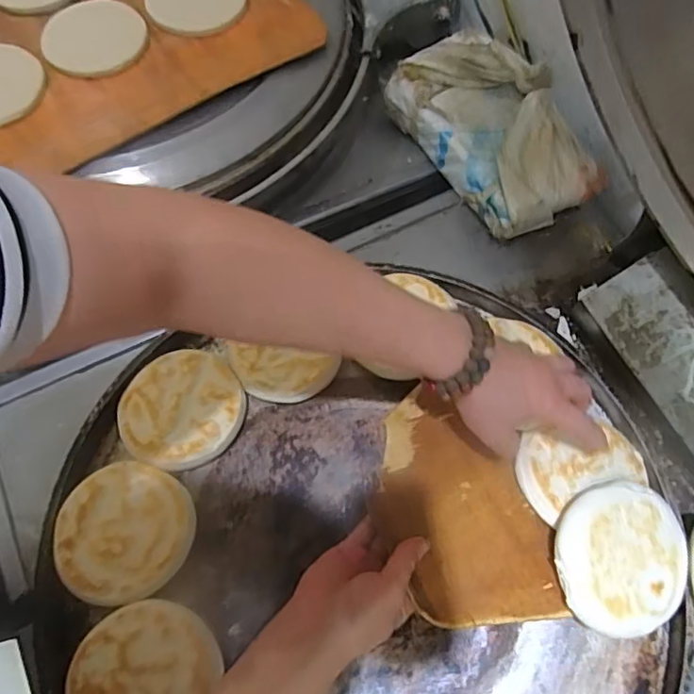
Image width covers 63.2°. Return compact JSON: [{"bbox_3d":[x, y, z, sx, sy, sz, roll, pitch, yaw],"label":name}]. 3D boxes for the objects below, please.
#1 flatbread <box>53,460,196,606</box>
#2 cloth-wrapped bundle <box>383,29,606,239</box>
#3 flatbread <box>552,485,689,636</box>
[{"bbox_3d":[-0.188,0.155,0.479,0.110,0.020,0.108,0,70,-1],"label":"flatbread"},{"bbox_3d":[0.162,-0.258,0.668,0.128,0.111,0.282,-27,68,-12],"label":"cloth-wrapped bundle"},{"bbox_3d":[0.219,0.165,0.443,0.103,0.019,0.114,37,72,-2],"label":"flatbread"}]

